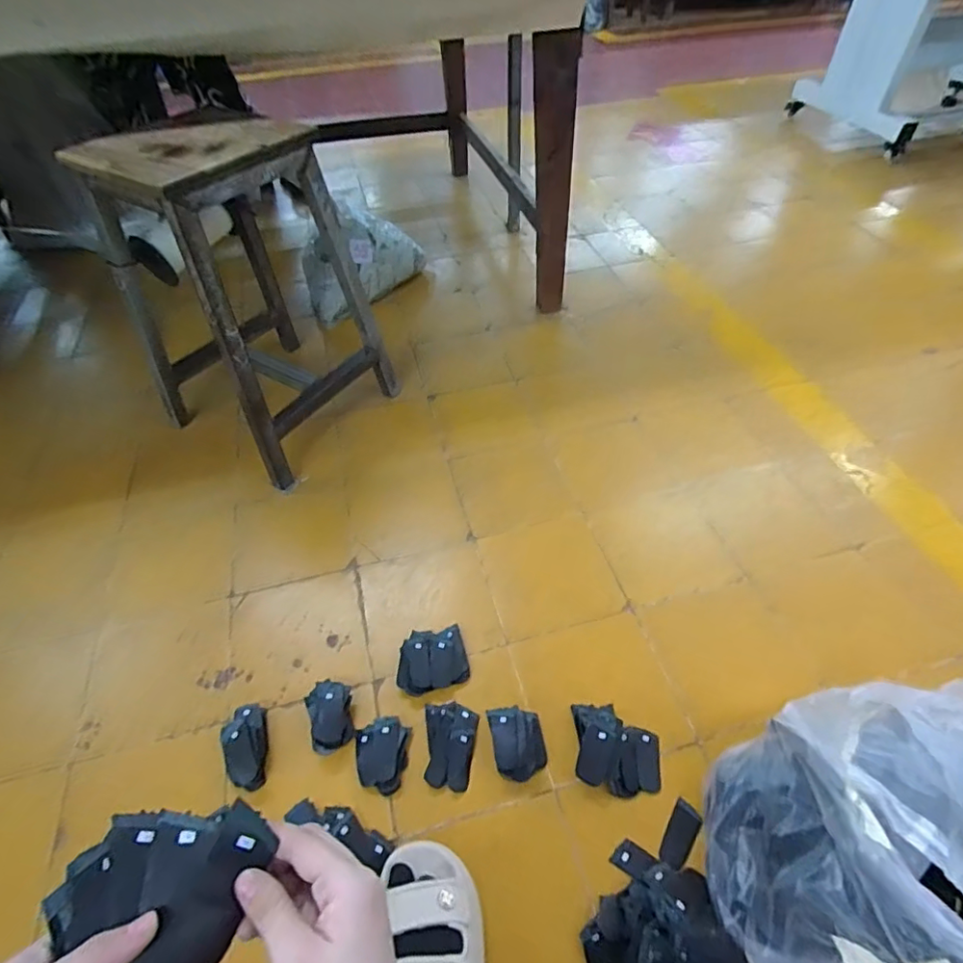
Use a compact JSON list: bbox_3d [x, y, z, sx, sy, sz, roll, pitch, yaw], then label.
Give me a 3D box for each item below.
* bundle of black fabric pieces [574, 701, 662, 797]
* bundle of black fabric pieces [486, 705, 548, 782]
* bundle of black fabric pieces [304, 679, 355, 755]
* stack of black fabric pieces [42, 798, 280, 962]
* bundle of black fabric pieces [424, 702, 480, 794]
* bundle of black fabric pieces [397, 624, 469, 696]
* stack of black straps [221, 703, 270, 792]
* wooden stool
[{"bbox_3d":[0.177,0.345,0.721,0.108,0.030,0.105,1,50,5],"label":"bundle of black fabric pieces"},{"bbox_3d":[0.048,0.339,0.729,0.068,0.035,0.093,-11,50,-5],"label":"bundle of black fabric pieces"},{"bbox_3d":[-0.203,0.316,0.754,0.059,0.028,0.088,-19,51,-12],"label":"bundle of black fabric pieces"},{"bbox_3d":[-0.165,0.220,0.298,0.101,0.025,0.083,-17,64,-22],"label":"stack of black fabric pieces"},{"bbox_3d":[-0.038,0.341,0.720,0.065,0.013,0.103,-3,50,1],"label":"bundle of black fabric pieces"},{"bbox_3d":[-0.073,0.261,0.812,0.098,0.028,0.088,-13,50,-7],"label":"bundle of black fabric pieces"},{"bbox_3d":[-0.311,0.351,0.736,0.056,0.027,0.106,-17,51,-10],"label":"stack of black straps"},{"bbox_3d":[-0.414,-0.318,0.990,0.305,0.535,0.341,27,57,24],"label":"wooden stool"}]

